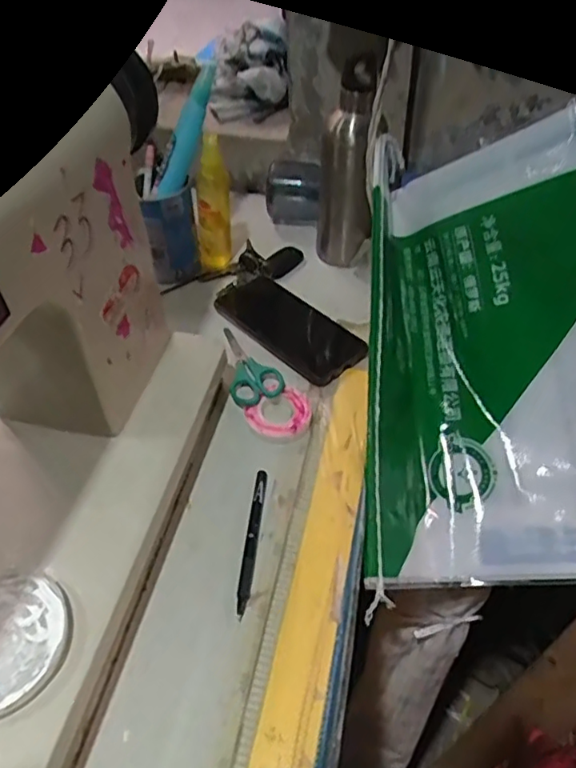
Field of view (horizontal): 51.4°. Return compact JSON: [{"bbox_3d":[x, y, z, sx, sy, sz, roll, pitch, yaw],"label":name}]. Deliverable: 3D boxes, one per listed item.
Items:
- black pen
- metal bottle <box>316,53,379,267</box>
[{"bbox_3d":[-0.028,0.122,0.476,0.009,0.006,0.123,4,49,4],"label":"black pen"},{"bbox_3d":[0.064,-0.228,0.655,0.052,0.223,0.055,-4,48,-3],"label":"metal bottle"}]

